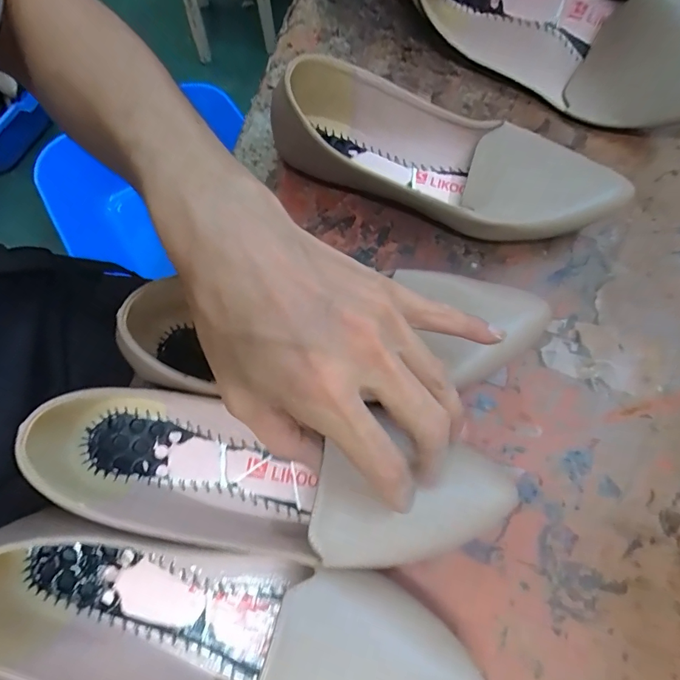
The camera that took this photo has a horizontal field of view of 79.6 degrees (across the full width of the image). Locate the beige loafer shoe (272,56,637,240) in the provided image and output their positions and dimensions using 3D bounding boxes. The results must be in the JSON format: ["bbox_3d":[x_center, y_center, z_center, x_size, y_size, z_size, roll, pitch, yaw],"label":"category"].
[{"bbox_3d":[0.076,-0.133,0.303,0.254,0.080,0.092,18,72,5],"label":"beige loafer shoe"}]

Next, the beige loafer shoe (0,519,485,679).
[{"bbox_3d":[-0.064,0.149,0.207,0.272,0.080,0.079,11,71,3],"label":"beige loafer shoe"}]

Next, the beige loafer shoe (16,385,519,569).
[{"bbox_3d":[-0.049,0.072,0.222,0.282,0.083,0.075,9,70,7],"label":"beige loafer shoe"}]

